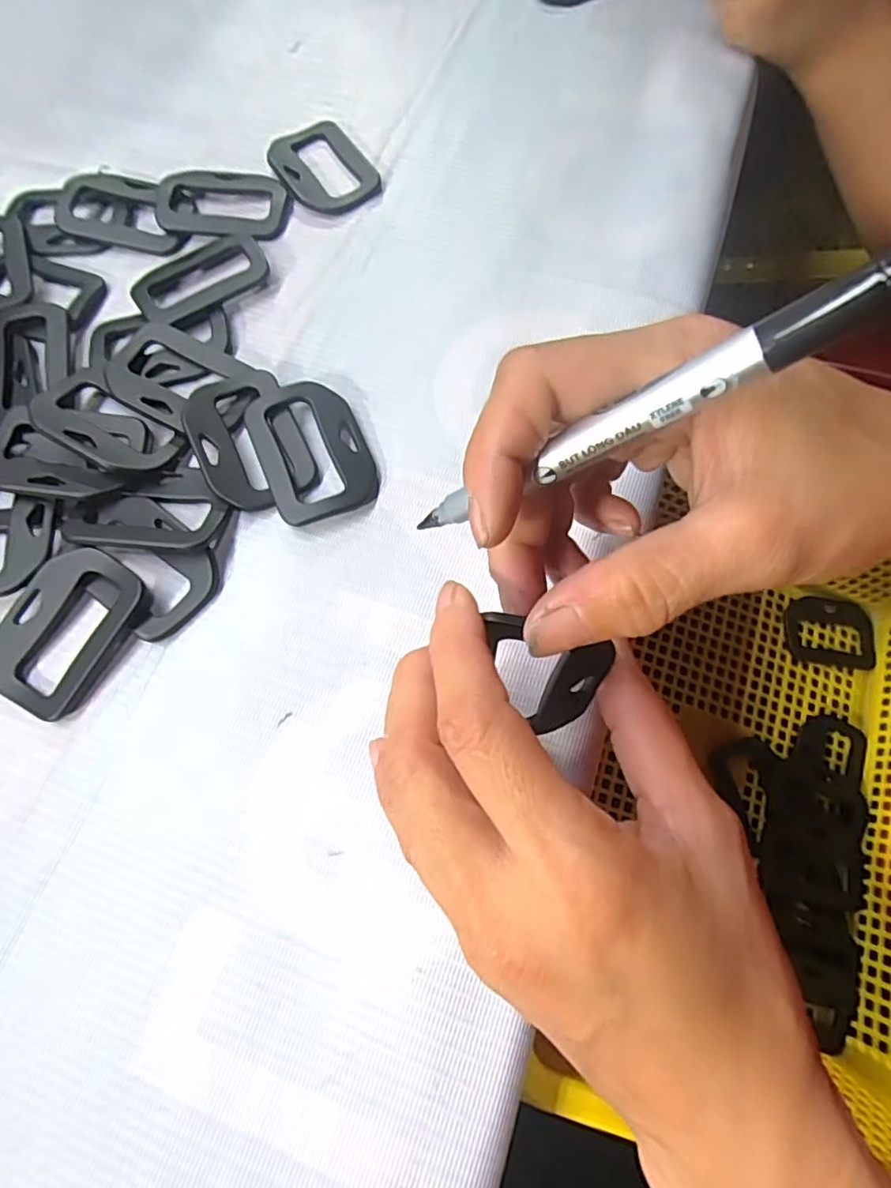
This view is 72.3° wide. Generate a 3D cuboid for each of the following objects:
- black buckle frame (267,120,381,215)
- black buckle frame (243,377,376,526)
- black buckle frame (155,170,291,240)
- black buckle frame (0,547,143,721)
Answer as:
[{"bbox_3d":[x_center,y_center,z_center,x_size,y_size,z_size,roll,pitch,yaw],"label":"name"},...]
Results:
[{"bbox_3d":[-0.062,-0.213,0.304,0.043,0.007,0.061,-29,71,-8],"label":"black buckle frame"},{"bbox_3d":[-0.054,-0.058,0.246,0.041,0.011,0.062,-22,71,-5],"label":"black buckle frame"},{"bbox_3d":[-0.109,-0.190,0.295,0.063,0.009,0.042,0,70,2],"label":"black buckle frame"},{"bbox_3d":[-0.141,0.012,0.224,0.040,0.011,0.059,28,74,12],"label":"black buckle frame"}]

